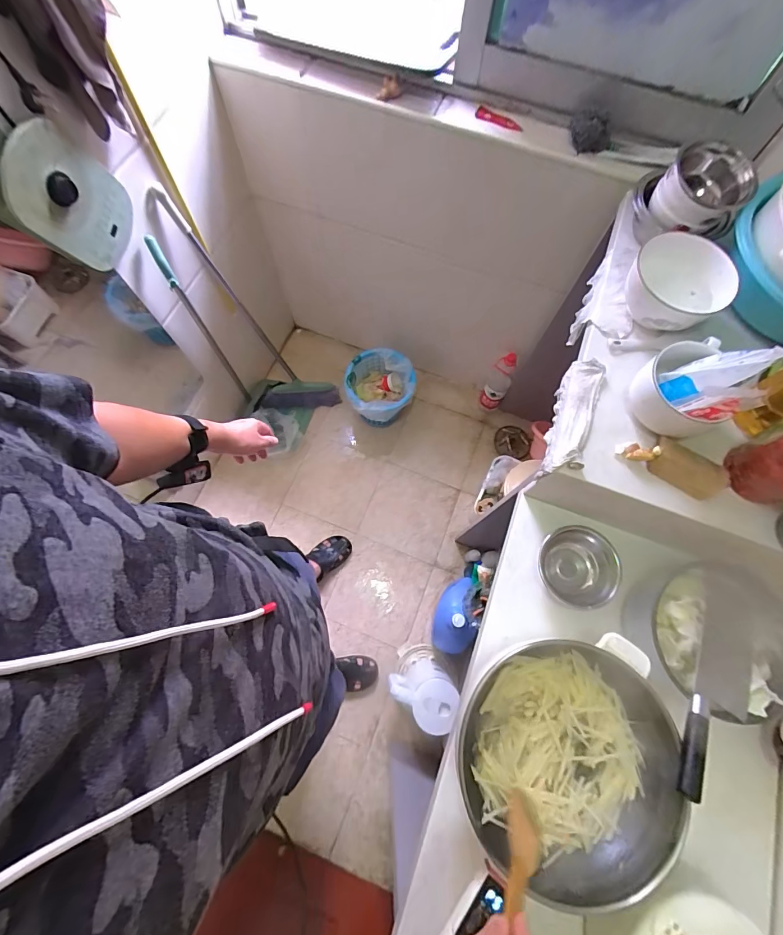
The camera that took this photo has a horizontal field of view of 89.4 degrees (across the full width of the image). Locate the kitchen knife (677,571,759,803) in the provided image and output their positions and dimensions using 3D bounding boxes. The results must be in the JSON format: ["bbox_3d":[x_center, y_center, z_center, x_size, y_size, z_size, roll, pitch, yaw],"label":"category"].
[{"bbox_3d":[0.448,0.289,0.548,0.086,0.027,0.320,39,59,11],"label":"kitchen knife"}]

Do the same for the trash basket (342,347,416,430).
[{"bbox_3d":[-0.039,-0.273,1.472,0.236,0.261,0.242,0,72,-1],"label":"trash basket"}]

